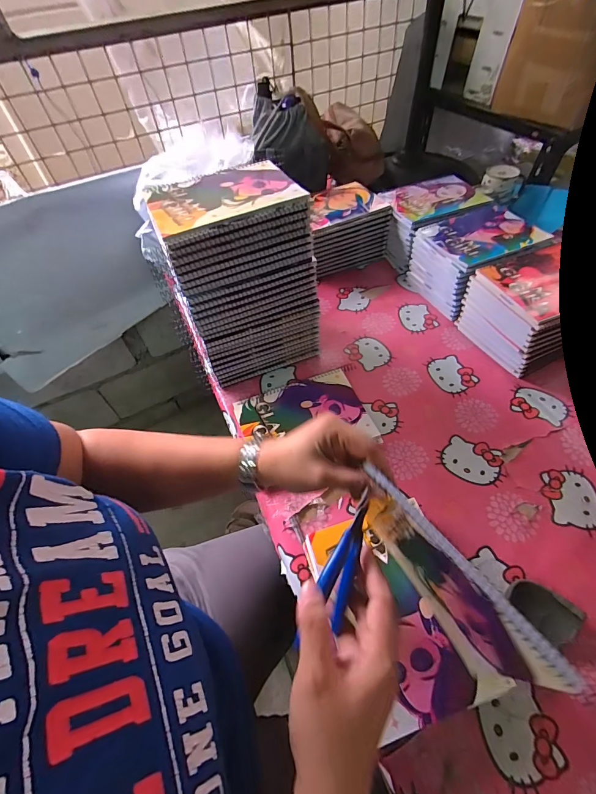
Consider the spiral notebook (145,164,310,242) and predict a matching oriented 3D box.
[{"bbox_3d":[-0.101,-0.272,0.476,0.195,0.008,0.140,-22,55,-12],"label":"spiral notebook"}]

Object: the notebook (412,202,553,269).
[{"bbox_3d":[0.352,-0.323,0.679,0.186,0.010,0.169,-22,55,-12],"label":"notebook"}]

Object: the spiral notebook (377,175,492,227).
[{"bbox_3d":[0.305,-0.439,0.770,0.201,0.015,0.157,-19,54,-10],"label":"spiral notebook"}]

